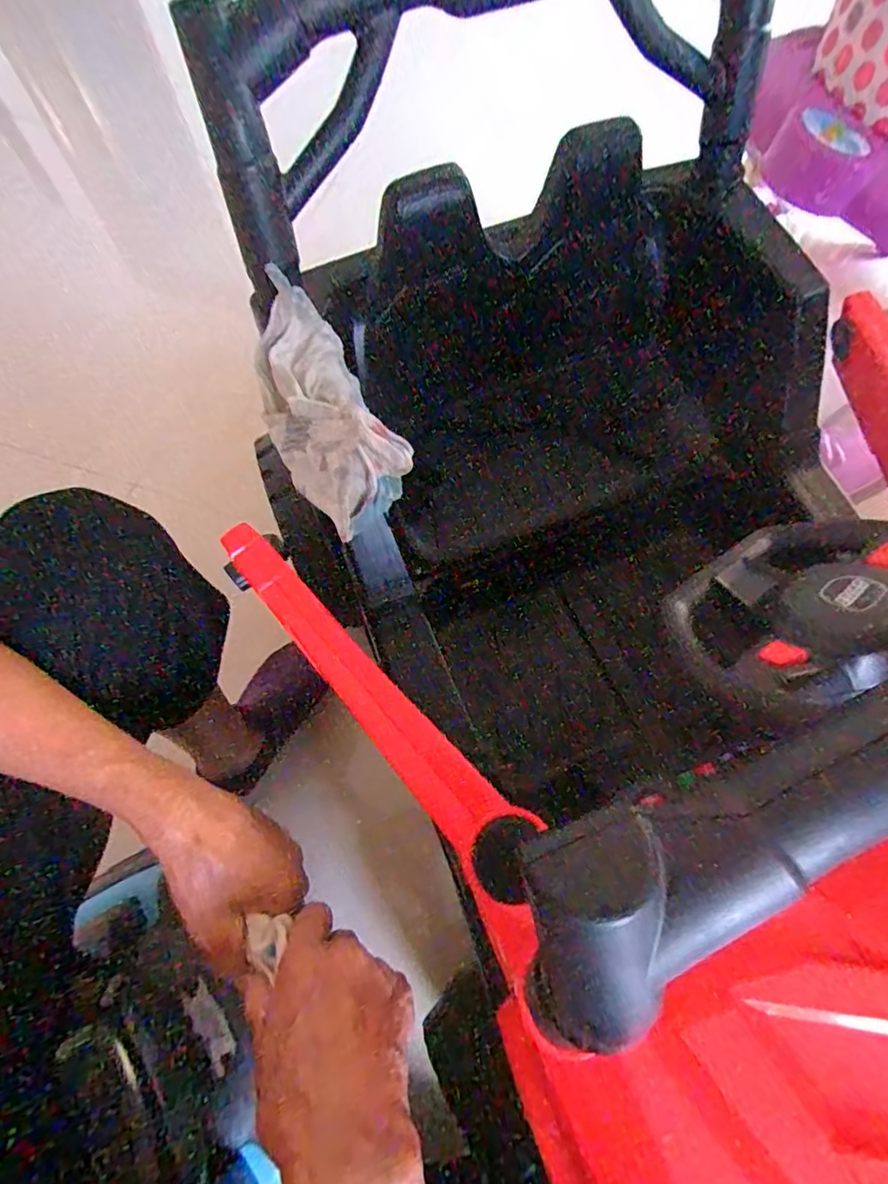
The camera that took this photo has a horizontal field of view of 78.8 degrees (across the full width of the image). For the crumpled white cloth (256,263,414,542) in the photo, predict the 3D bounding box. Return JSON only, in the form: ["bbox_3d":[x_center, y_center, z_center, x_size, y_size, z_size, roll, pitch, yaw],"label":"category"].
[{"bbox_3d":[-0.092,-0.139,0.416,0.086,0.083,0.175,-26,71,-9],"label":"crumpled white cloth"}]

